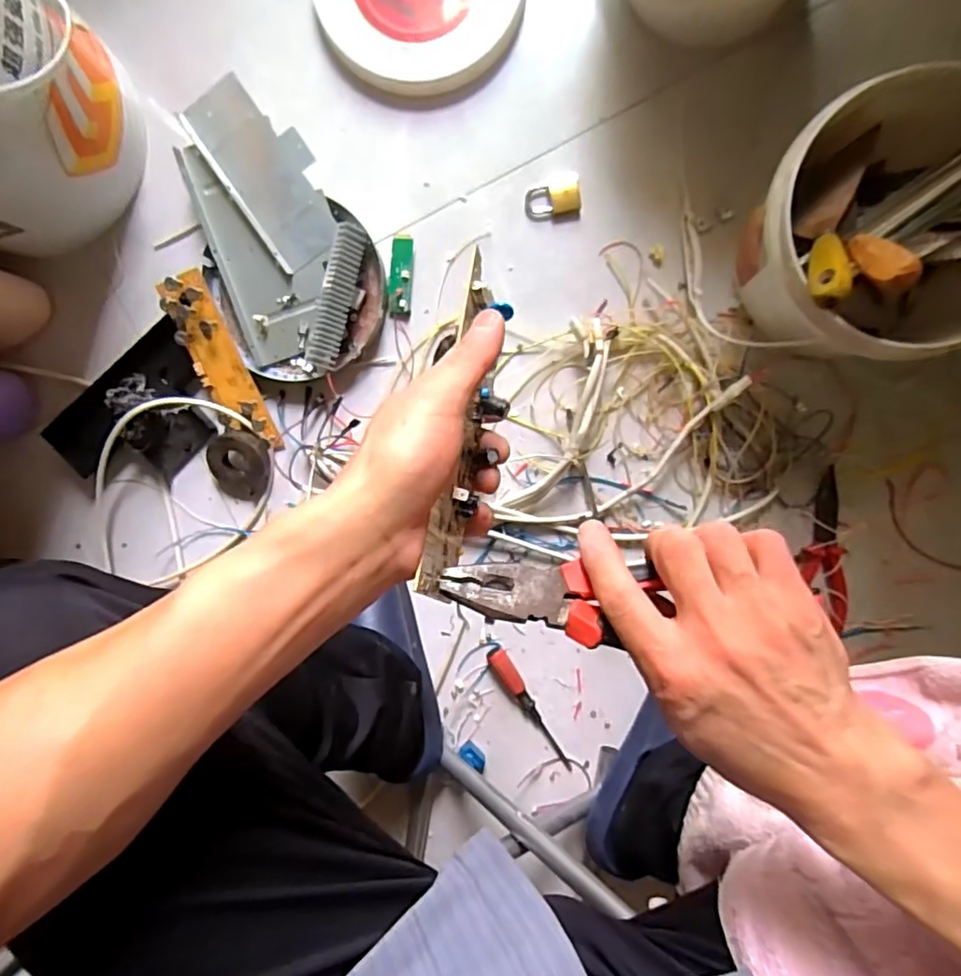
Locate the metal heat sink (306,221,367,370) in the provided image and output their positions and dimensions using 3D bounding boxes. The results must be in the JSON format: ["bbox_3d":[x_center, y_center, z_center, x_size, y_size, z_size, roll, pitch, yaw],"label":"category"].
[{"bbox_3d":[-0.155,-0.208,0.655,0.035,0.030,0.151,17,96,2],"label":"metal heat sink"}]

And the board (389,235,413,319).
[{"bbox_3d":[-0.087,-0.231,0.660,0.024,0.004,0.086,4,95,3],"label":"board"}]

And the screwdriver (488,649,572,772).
[{"bbox_3d":[0.061,0.258,0.698,0.021,0.018,0.169,-34,92,6],"label":"screwdriver"}]

